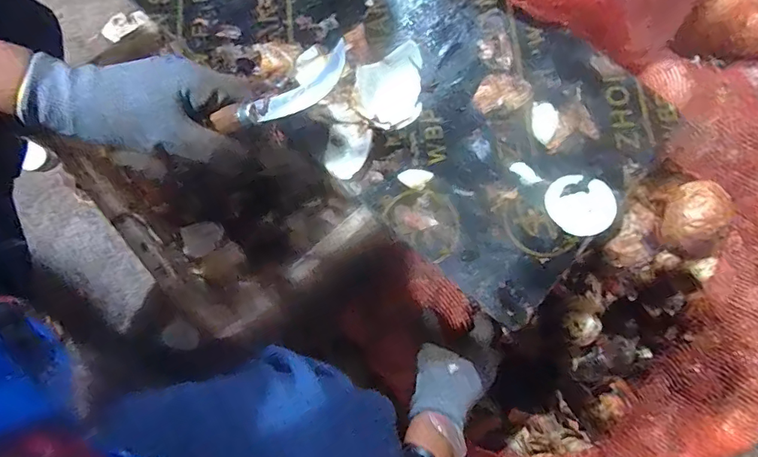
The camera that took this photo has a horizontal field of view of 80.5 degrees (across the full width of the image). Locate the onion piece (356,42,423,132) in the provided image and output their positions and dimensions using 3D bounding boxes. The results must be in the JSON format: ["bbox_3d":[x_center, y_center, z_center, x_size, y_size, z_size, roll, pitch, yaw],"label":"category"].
[{"bbox_3d":[0.014,-0.142,0.463,0.077,0.042,0.069,-27,80,-5],"label":"onion piece"}]

